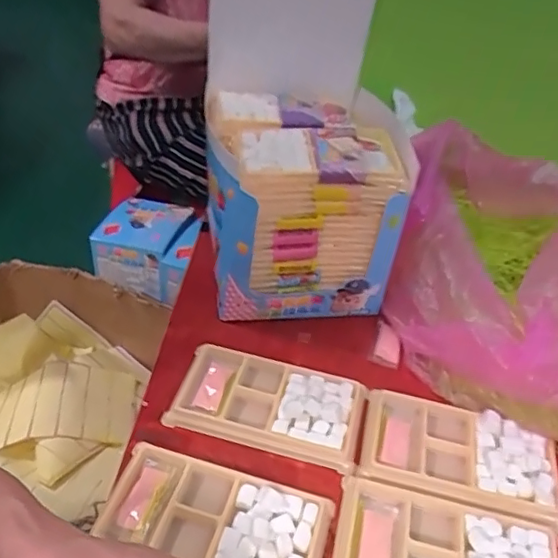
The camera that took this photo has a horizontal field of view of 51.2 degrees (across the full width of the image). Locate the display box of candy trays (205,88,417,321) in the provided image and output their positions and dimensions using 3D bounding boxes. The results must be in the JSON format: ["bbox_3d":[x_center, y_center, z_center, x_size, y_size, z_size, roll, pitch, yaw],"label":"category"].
[{"bbox_3d":[0.020,-0.070,0.521,0.159,0.137,0.153,-2,40,-10],"label":"display box of candy trays"}]

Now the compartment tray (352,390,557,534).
[{"bbox_3d":[0.126,0.121,0.410,0.135,0.013,0.080,14,40,9],"label":"compartment tray"}]

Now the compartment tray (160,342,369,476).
[{"bbox_3d":[-0.007,0.089,0.430,0.136,0.011,0.075,13,39,9],"label":"compartment tray"}]

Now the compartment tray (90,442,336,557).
[{"bbox_3d":[-0.041,0.148,0.355,0.139,0.015,0.075,14,40,9],"label":"compartment tray"}]

